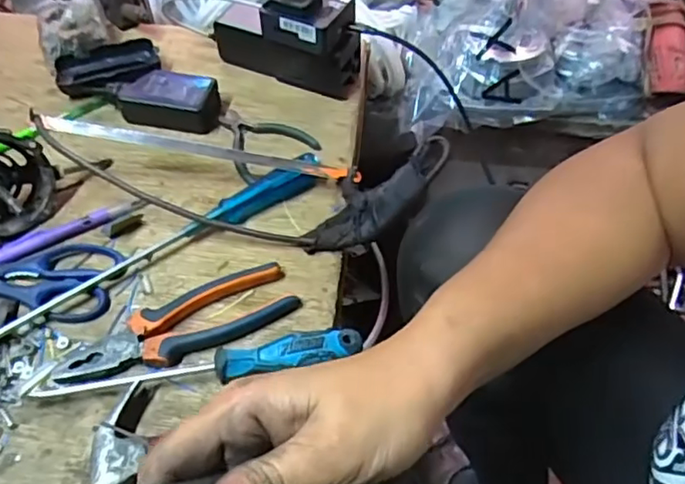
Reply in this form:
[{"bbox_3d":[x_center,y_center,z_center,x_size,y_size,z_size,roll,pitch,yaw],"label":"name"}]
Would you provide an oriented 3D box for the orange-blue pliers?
[{"bbox_3d":[-0.132,0.067,0.496,0.188,0.015,0.057,-21,57,-15],"label":"orange-blue pliers"}]

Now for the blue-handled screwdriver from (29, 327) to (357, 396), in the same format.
[{"bbox_3d":[-0.106,0.097,0.464,0.240,0.031,0.025,-9,55,-7],"label":"blue-handled screwdriver"}]

